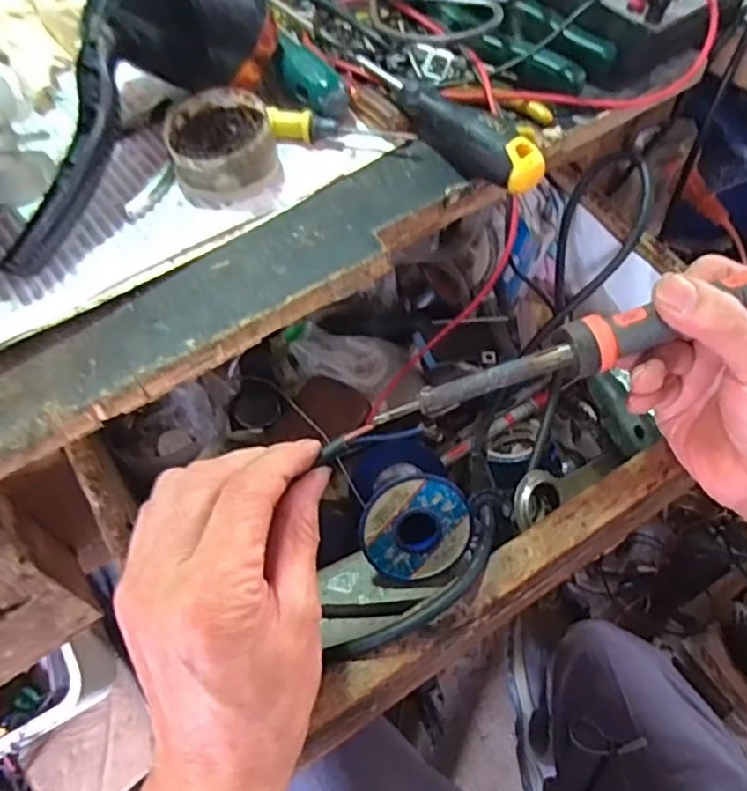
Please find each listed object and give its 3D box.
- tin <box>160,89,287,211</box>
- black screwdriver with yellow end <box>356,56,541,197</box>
[{"bbox_3d":[-0.080,-0.133,0.349,0.054,0.029,0.061,-15,58,-10],"label":"tin"},{"bbox_3d":[0.039,-0.154,0.360,0.022,0.026,0.146,-36,64,-22],"label":"black screwdriver with yellow end"}]

